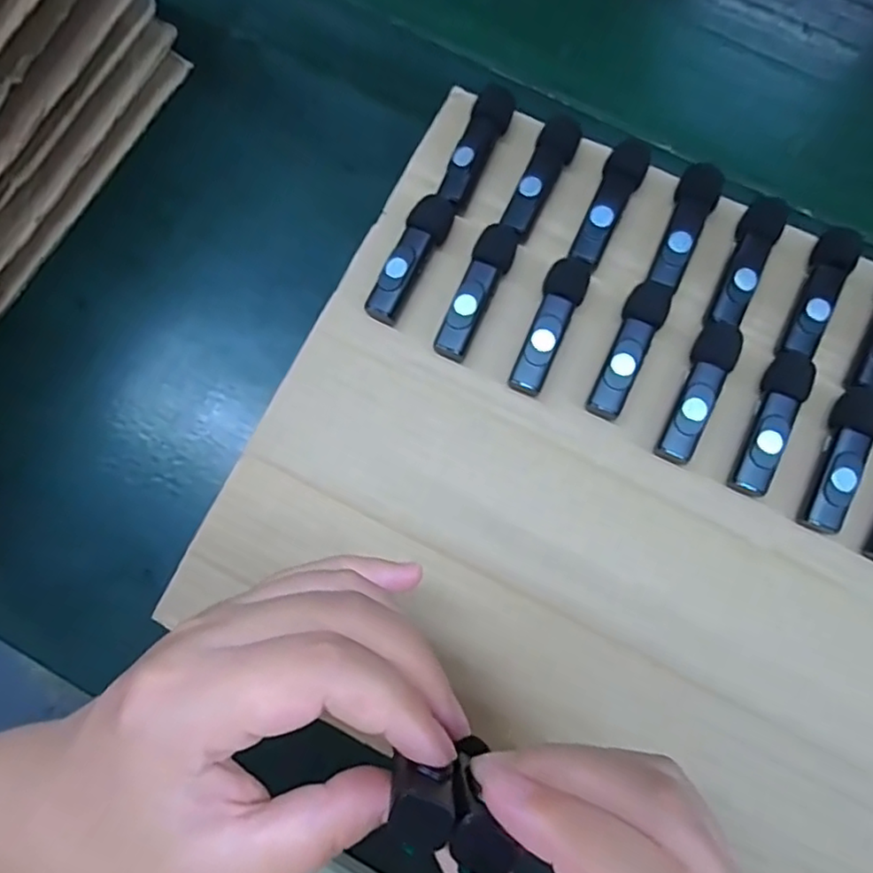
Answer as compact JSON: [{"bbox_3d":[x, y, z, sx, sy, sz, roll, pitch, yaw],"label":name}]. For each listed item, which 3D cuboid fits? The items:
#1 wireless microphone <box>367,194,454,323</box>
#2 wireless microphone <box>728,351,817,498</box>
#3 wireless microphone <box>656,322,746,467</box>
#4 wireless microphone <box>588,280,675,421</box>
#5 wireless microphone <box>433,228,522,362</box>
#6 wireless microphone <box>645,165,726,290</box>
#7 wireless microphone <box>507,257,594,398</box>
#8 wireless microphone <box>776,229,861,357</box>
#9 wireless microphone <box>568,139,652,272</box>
[{"bbox_3d":[-0.011,-0.083,0.292,0.018,0.017,0.063,25,75,5],"label":"wireless microphone"},{"bbox_3d":[0.147,-0.006,0.274,0.017,0.015,0.066,24,75,5],"label":"wireless microphone"},{"bbox_3d":[0.116,-0.020,0.278,0.018,0.015,0.065,28,75,6],"label":"wireless microphone"},{"bbox_3d":[0.086,-0.040,0.281,0.018,0.014,0.066,27,75,6],"label":"wireless microphone"},{"bbox_3d":[0.019,-0.066,0.288,0.017,0.016,0.067,24,75,5],"label":"wireless microphone"},{"bbox_3d":[0.114,-0.097,0.290,0.019,0.017,0.061,27,75,6],"label":"wireless microphone"},{"bbox_3d":[0.052,-0.051,0.284,0.018,0.014,0.066,23,75,5],"label":"wireless microphone"},{"bbox_3d":[0.175,-0.066,0.284,0.017,0.015,0.065,24,75,5],"label":"wireless microphone"},{"bbox_3d":[0.081,-0.110,0.292,0.018,0.015,0.060,26,75,6],"label":"wireless microphone"}]

